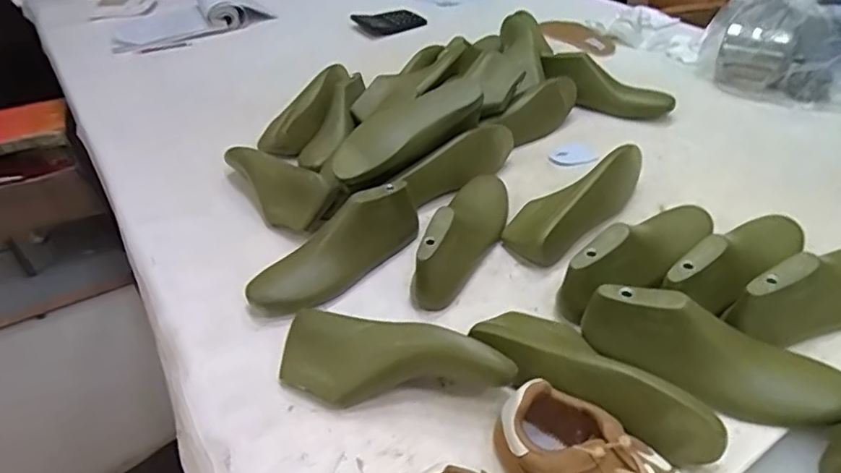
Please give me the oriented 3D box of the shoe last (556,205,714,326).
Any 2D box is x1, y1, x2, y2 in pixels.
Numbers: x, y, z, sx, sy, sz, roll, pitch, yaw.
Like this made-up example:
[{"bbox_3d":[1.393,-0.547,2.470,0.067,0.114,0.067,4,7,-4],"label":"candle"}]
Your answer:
[{"bbox_3d":[0.292,0.020,0.708,0.273,0.097,0.090,-34,49,-29],"label":"shoe last"}]

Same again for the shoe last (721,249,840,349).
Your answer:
[{"bbox_3d":[0.473,0.060,0.643,0.258,0.088,0.079,-19,42,-18],"label":"shoe last"}]

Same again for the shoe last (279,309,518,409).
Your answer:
[{"bbox_3d":[-0.035,0.140,0.601,0.254,0.076,0.083,14,43,20],"label":"shoe last"}]

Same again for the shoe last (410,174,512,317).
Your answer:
[{"bbox_3d":[0.066,-0.013,0.766,0.076,0.095,0.243,12,42,18],"label":"shoe last"}]

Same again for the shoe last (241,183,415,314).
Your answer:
[{"bbox_3d":[-0.111,0.011,0.760,0.254,0.089,0.077,-31,47,-29],"label":"shoe last"}]

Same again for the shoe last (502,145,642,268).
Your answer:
[{"bbox_3d":[0.229,-0.059,0.811,0.252,0.083,0.092,-30,46,-28],"label":"shoe last"}]

